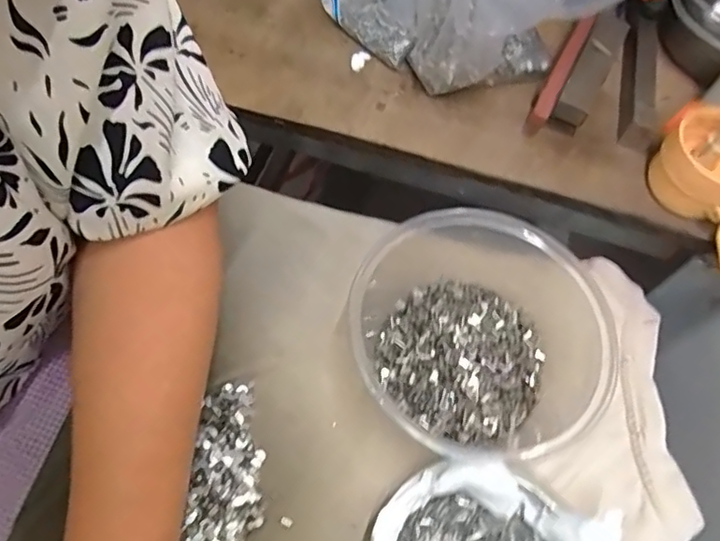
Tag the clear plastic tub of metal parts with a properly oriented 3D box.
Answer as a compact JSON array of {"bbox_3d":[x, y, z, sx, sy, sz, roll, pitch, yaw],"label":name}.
[{"bbox_3d":[0.072,0.042,0.329,0.150,0.064,0.136,12,61,2],"label":"clear plastic tub of metal parts"}]

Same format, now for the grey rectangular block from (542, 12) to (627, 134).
[{"bbox_3d":[0.174,-0.150,0.428,0.025,0.037,0.104,27,67,9],"label":"grey rectangular block"}]

